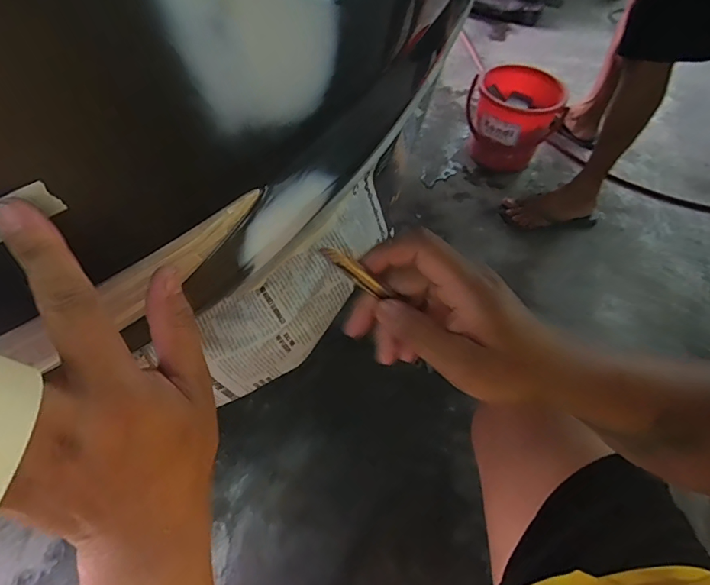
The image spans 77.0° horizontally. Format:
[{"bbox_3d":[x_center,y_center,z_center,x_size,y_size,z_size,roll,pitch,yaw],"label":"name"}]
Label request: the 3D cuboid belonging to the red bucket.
[{"bbox_3d":[0.474,-0.537,1.360,0.284,0.232,0.271,1,53,-2],"label":"red bucket"}]

